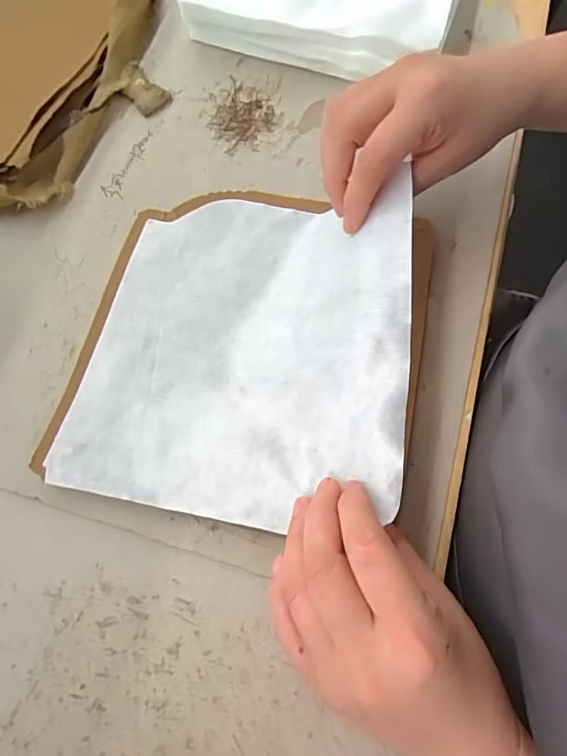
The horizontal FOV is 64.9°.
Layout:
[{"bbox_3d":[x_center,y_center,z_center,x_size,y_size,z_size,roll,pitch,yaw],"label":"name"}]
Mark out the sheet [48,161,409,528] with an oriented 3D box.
[{"bbox_3d":[-0.024,-0.026,0.283,0.200,0.034,0.218,5,70,18],"label":"sheet"}]

